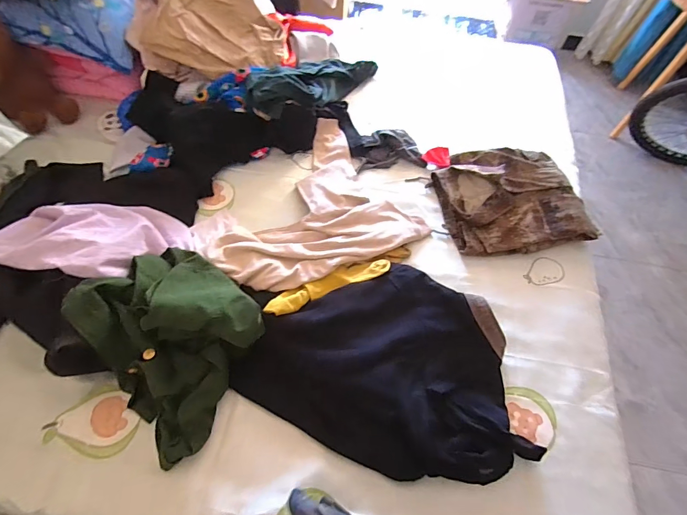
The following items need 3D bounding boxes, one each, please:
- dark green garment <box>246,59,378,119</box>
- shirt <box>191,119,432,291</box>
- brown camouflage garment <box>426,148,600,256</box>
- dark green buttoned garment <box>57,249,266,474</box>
[{"bbox_3d":[-0.095,-0.570,1.279,0.186,0.104,0.482,37,47,19],"label":"dark green garment"},{"bbox_3d":[-0.126,-0.143,1.060,0.552,0.063,0.509,-28,64,-19],"label":"shirt"},{"bbox_3d":[0.462,-0.168,1.075,0.367,0.083,0.319,-4,58,-5],"label":"brown camouflage garment"},{"bbox_3d":[-0.350,0.162,0.803,0.365,0.160,0.318,37,64,18],"label":"dark green buttoned garment"}]

